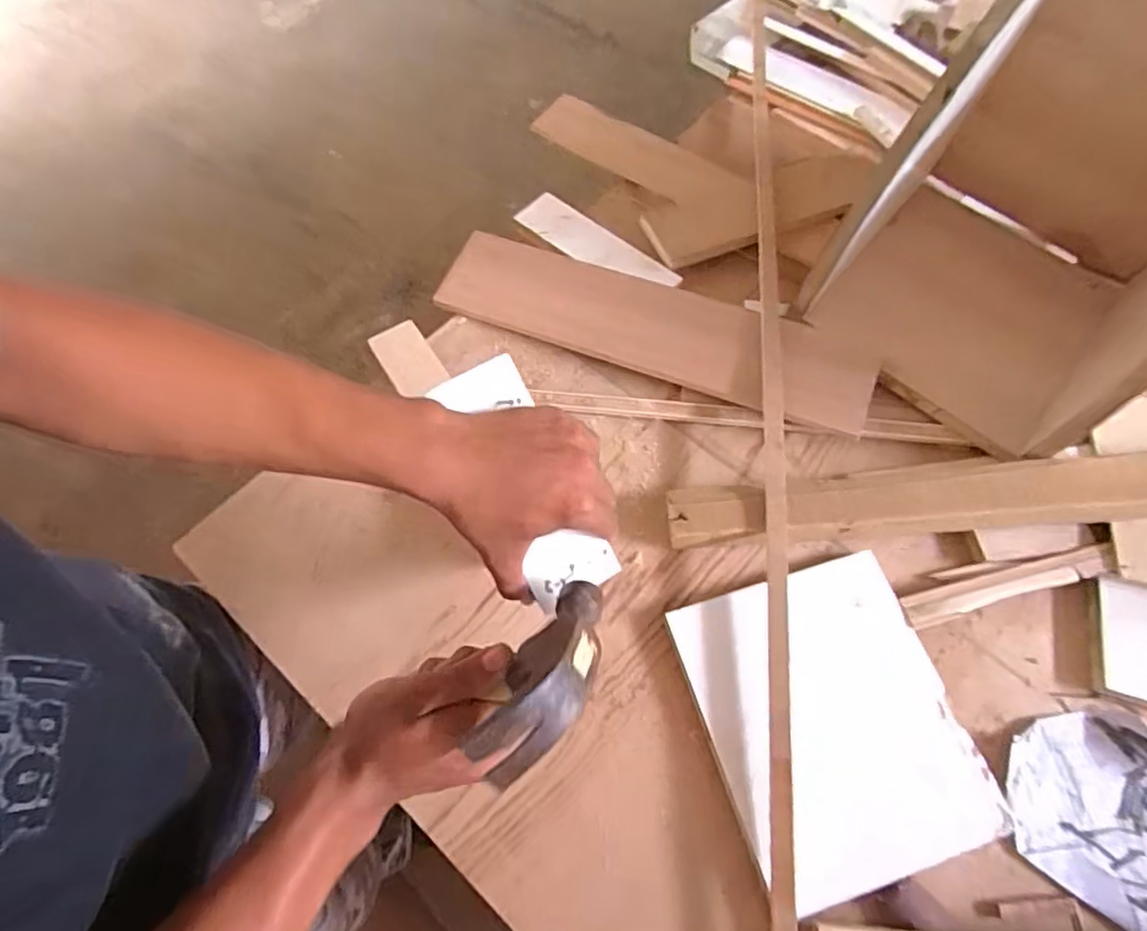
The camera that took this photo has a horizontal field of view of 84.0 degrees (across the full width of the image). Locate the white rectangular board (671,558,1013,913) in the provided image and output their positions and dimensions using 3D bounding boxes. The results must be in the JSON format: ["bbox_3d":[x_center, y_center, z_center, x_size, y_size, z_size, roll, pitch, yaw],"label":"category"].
[{"bbox_3d":[0.213,0.208,0.531,0.202,0.019,0.234,-15,65,-8],"label":"white rectangular board"}]

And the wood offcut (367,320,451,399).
[{"bbox_3d":[-0.182,-0.115,0.708,0.054,0.005,0.079,-33,107,-2],"label":"wood offcut"}]

